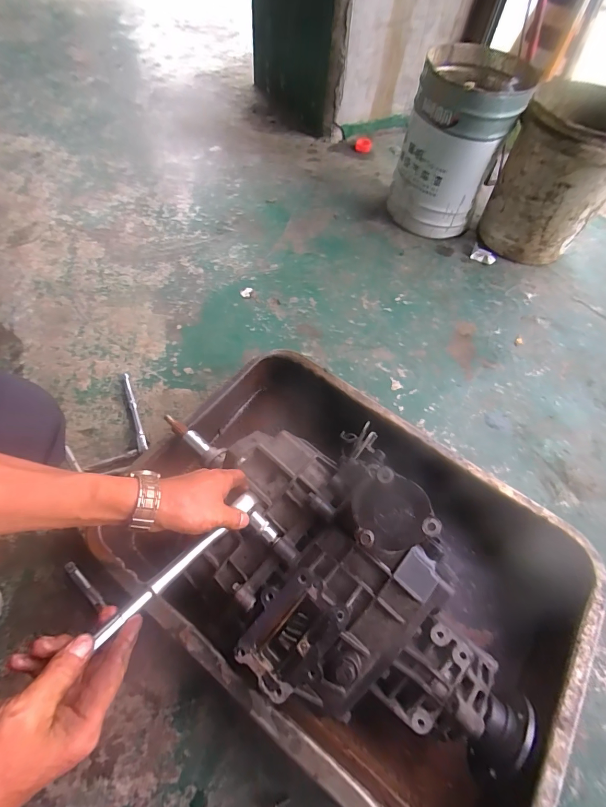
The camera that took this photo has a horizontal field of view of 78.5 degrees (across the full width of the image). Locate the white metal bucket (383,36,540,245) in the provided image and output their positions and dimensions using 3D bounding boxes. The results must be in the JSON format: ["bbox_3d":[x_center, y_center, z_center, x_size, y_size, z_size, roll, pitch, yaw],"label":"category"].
[{"bbox_3d":[0.388,-0.668,0.984,0.238,0.339,0.267,20,61,8],"label":"white metal bucket"}]

